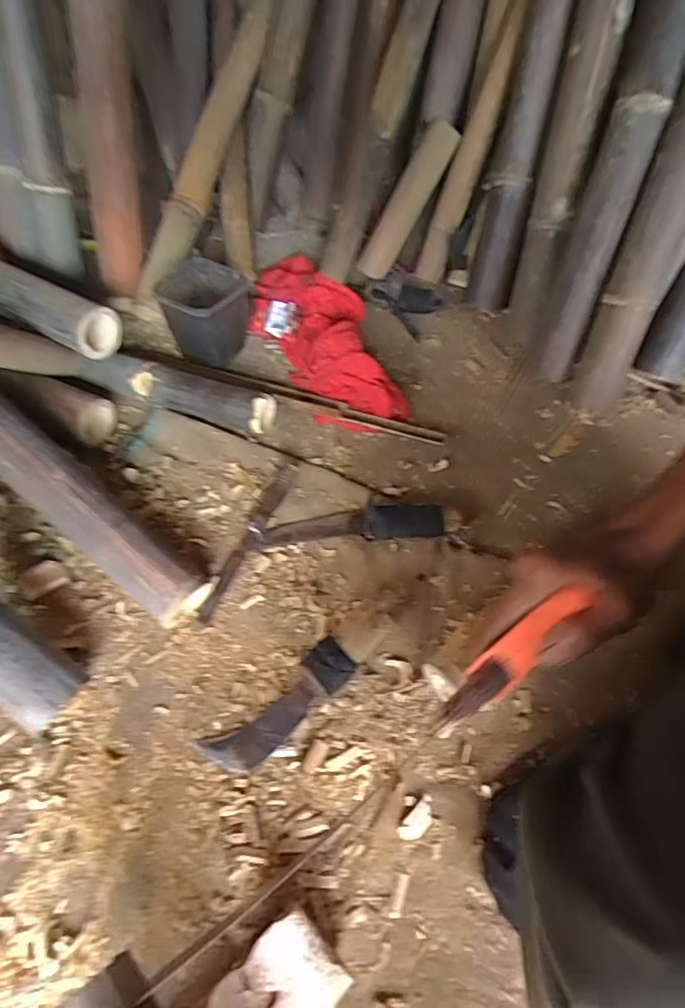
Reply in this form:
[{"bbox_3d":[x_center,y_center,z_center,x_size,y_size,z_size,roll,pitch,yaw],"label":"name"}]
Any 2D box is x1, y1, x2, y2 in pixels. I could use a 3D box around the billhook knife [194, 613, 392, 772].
[{"bbox_3d":[-0.043,0.201,0.556,0.234,0.034,0.056,-39,67,-12],"label":"billhook knife"}]

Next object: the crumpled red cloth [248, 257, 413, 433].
[{"bbox_3d":[-0.042,-0.288,0.877,0.200,0.069,0.412,-14,59,-13],"label":"crumpled red cloth"}]

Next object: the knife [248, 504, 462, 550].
[{"bbox_3d":[0.016,0.026,0.680,0.274,0.030,0.045,-3,57,-6],"label":"knife"}]

